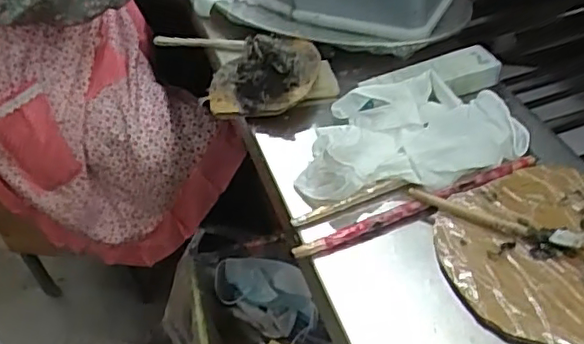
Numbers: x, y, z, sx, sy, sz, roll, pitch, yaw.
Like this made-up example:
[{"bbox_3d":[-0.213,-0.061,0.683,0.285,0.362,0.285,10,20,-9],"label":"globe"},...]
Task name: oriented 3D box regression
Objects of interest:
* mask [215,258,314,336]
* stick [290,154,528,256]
[{"bbox_3d":[-0.039,0.184,0.918,0.154,0.016,0.105,12,76,2],"label":"mask"},{"bbox_3d":[0.100,0.024,0.478,0.213,0.012,0.012,-20,44,-14],"label":"stick"}]

